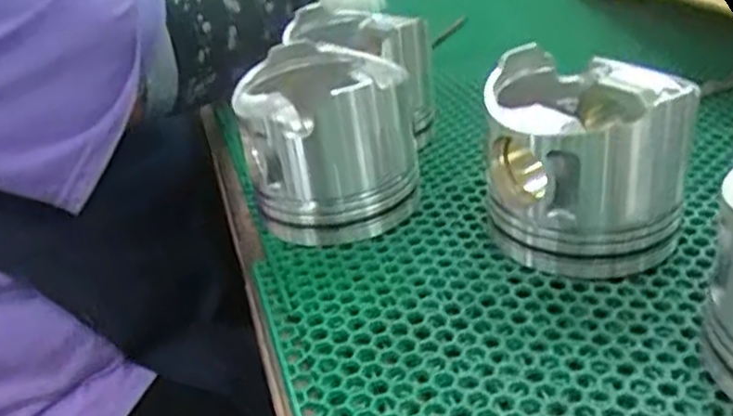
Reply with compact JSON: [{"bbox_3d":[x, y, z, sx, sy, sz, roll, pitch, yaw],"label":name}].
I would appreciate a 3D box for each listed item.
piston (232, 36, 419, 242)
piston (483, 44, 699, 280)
[{"bbox_3d":[-0.028,-0.046,0.487,0.104,0.096,0.106,-10,30,-7],"label":"piston"},{"bbox_3d":[0.125,-0.028,0.426,0.108,0.099,0.104,0,31,11],"label":"piston"}]

